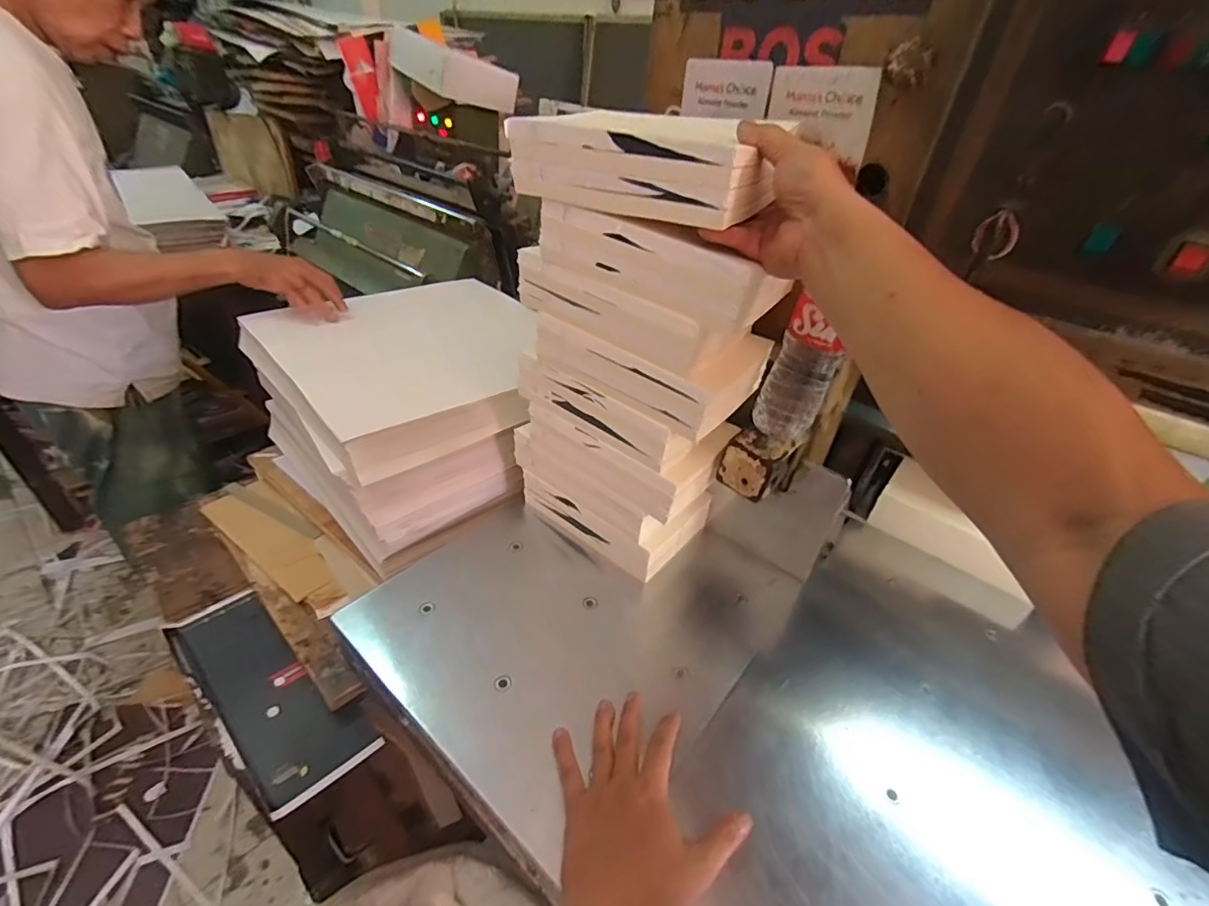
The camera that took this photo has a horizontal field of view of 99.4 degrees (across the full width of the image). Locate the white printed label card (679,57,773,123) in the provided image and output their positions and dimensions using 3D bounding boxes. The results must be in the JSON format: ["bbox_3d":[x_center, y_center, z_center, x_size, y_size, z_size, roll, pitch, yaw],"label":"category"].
[{"bbox_3d":[0.126,-0.379,0.535,0.099,0.051,0.006,28,41,27],"label":"white printed label card"}]

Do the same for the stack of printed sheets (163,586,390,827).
[{"bbox_3d":[-0.414,0.281,0.633,0.311,0.028,0.117,35,42,25],"label":"stack of printed sheets"}]

